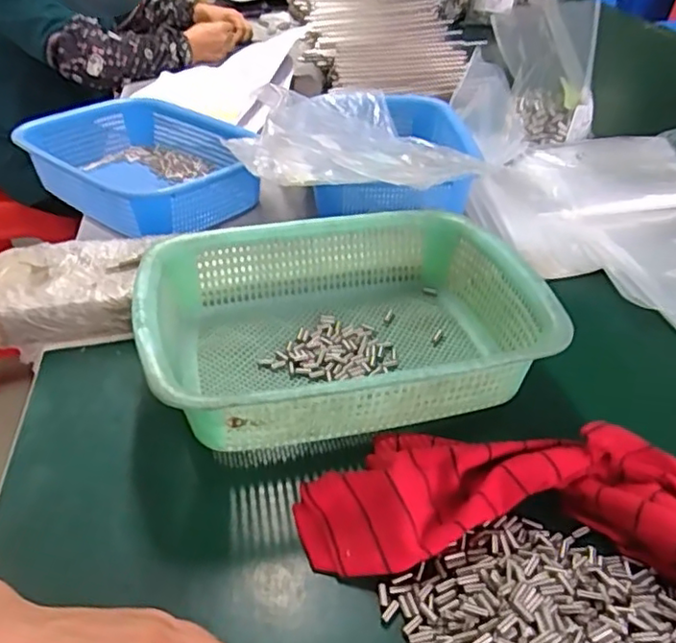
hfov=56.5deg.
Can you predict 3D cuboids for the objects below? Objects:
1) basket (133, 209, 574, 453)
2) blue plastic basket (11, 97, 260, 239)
[{"bbox_3d":[0.002,0.001,0.495,0.288,0.084,0.220,-12,39,-13],"label":"basket"},{"bbox_3d":[-0.237,-0.191,0.759,0.299,0.075,0.204,28,46,32],"label":"blue plastic basket"}]

